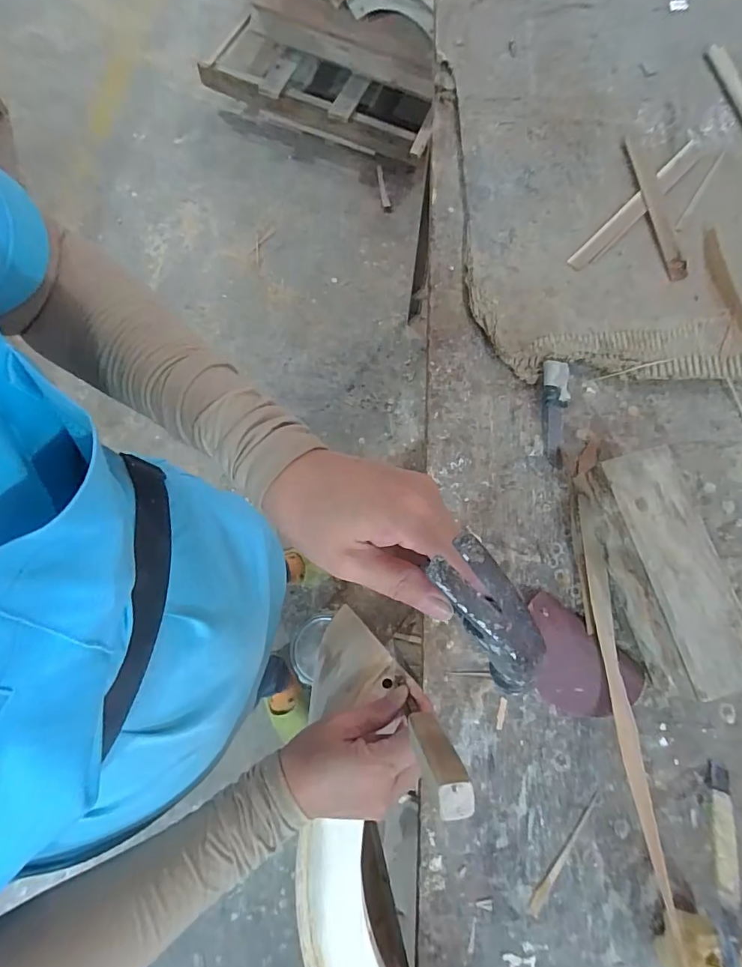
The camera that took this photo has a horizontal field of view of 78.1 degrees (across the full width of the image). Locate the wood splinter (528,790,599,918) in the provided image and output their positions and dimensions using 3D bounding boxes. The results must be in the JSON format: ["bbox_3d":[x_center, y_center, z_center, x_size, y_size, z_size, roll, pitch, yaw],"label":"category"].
[{"bbox_3d":[0.165,0.314,0.389,0.011,0.004,0.111,35,79,7],"label":"wood splinter"}]

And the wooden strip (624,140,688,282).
[{"bbox_3d":[0.334,-0.322,0.537,0.026,0.006,0.188,-10,77,-3],"label":"wooden strip"}]

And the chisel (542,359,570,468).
[{"bbox_3d":[0.195,-0.074,0.480,0.026,0.017,0.113,1,77,0],"label":"chisel"}]

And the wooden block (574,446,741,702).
[{"bbox_3d":[0.264,0.076,0.413,0.066,0.057,0.204,-15,77,-4],"label":"wooden block"}]

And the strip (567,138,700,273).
[{"bbox_3d":[0.315,-0.328,0.539,0.235,0.004,0.025,-44,81,-9],"label":"strip"}]

